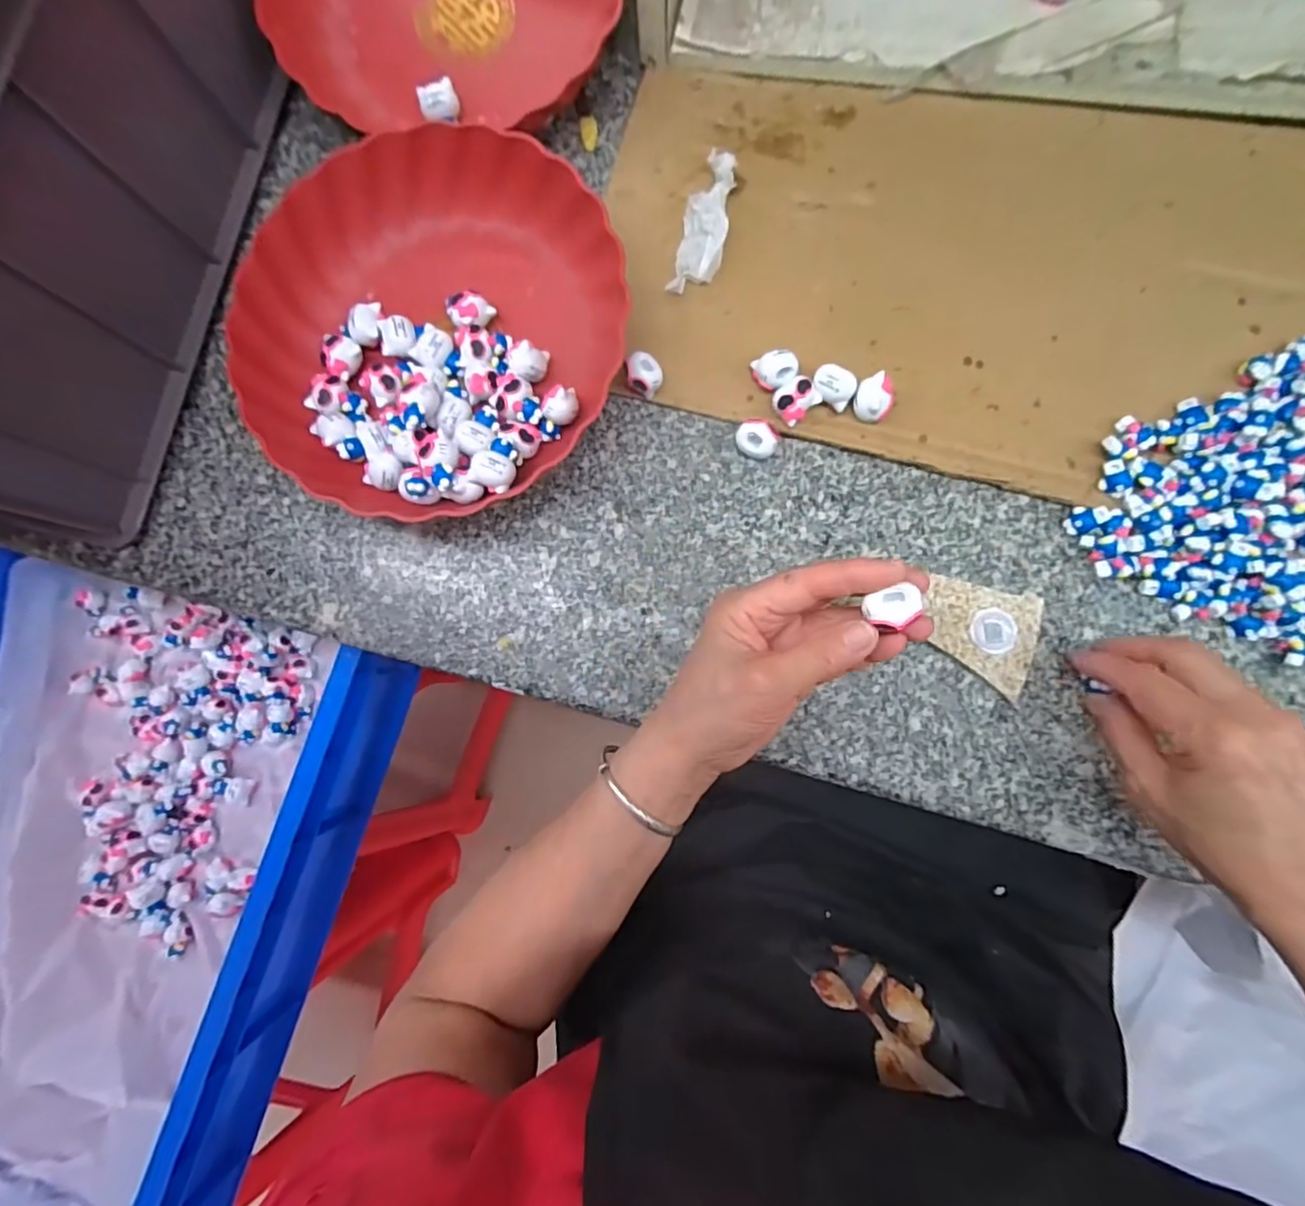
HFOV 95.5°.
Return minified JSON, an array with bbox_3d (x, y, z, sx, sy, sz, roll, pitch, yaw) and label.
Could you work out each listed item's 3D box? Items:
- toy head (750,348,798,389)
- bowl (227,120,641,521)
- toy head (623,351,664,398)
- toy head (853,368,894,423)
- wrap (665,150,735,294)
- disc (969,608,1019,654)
[{"bbox_3d":[0.075,-0.141,0.366,0.026,0.022,0.020,-9,84,3],"label":"toy head"},{"bbox_3d":[-0.137,-0.172,0.375,0.232,0.049,0.226,0,84,4],"label":"bowl"},{"bbox_3d":[-0.005,-0.143,0.372,0.022,0.020,0.022,-12,83,3],"label":"toy head"},{"bbox_3d":[0.133,-0.122,0.358,0.023,0.021,0.027,31,87,7],"label":"toy head"},{"bbox_3d":[0.034,-0.243,0.381,0.028,0.017,0.091,13,85,5],"label":"wrap"},{"bbox_3d":[0.198,0.016,0.344,0.026,0.004,0.026,0,84,4],"label":"disc"}]

